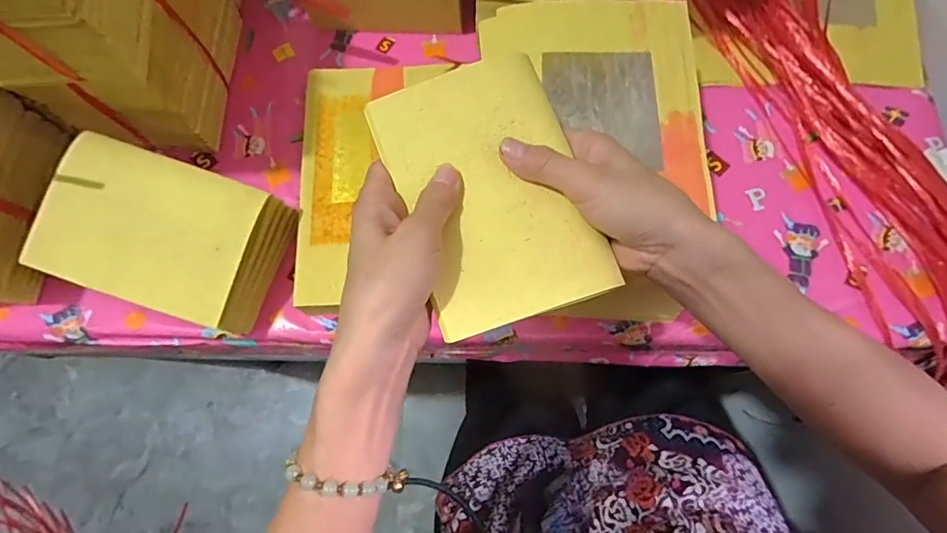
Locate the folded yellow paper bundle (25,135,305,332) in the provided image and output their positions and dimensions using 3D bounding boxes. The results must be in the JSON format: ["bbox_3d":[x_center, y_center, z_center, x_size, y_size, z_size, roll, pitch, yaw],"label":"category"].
[{"bbox_3d":[-0.254,-0.025,0.412,0.163,0.076,0.116,16,75,6],"label":"folded yellow paper bundle"}]

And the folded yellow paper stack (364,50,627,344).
[{"bbox_3d":[0.011,-0.047,0.294,0.109,0.014,0.160,-20,74,-4],"label":"folded yellow paper stack"}]

